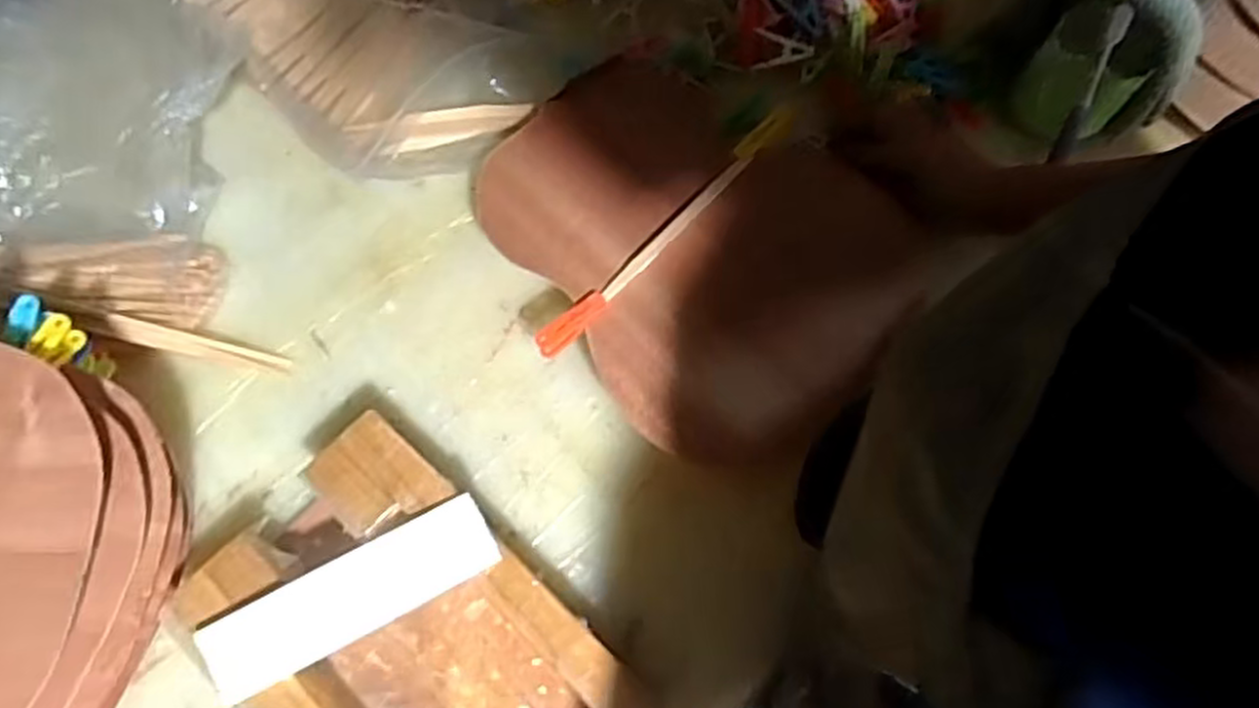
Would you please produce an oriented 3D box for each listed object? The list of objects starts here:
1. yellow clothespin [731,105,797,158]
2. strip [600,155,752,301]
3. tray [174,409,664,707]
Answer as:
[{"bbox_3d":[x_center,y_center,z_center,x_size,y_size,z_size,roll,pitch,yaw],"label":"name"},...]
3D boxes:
[{"bbox_3d":[0.103,-0.166,0.575,0.055,0.012,0.015,-38,73,-13],"label":"yellow clothespin"},{"bbox_3d":[0.034,-0.092,0.555,0.013,0.011,0.151,42,74,15],"label":"strip"},{"bbox_3d":[-0.131,0.186,0.473,0.261,0.062,0.168,41,74,15],"label":"tray"}]

